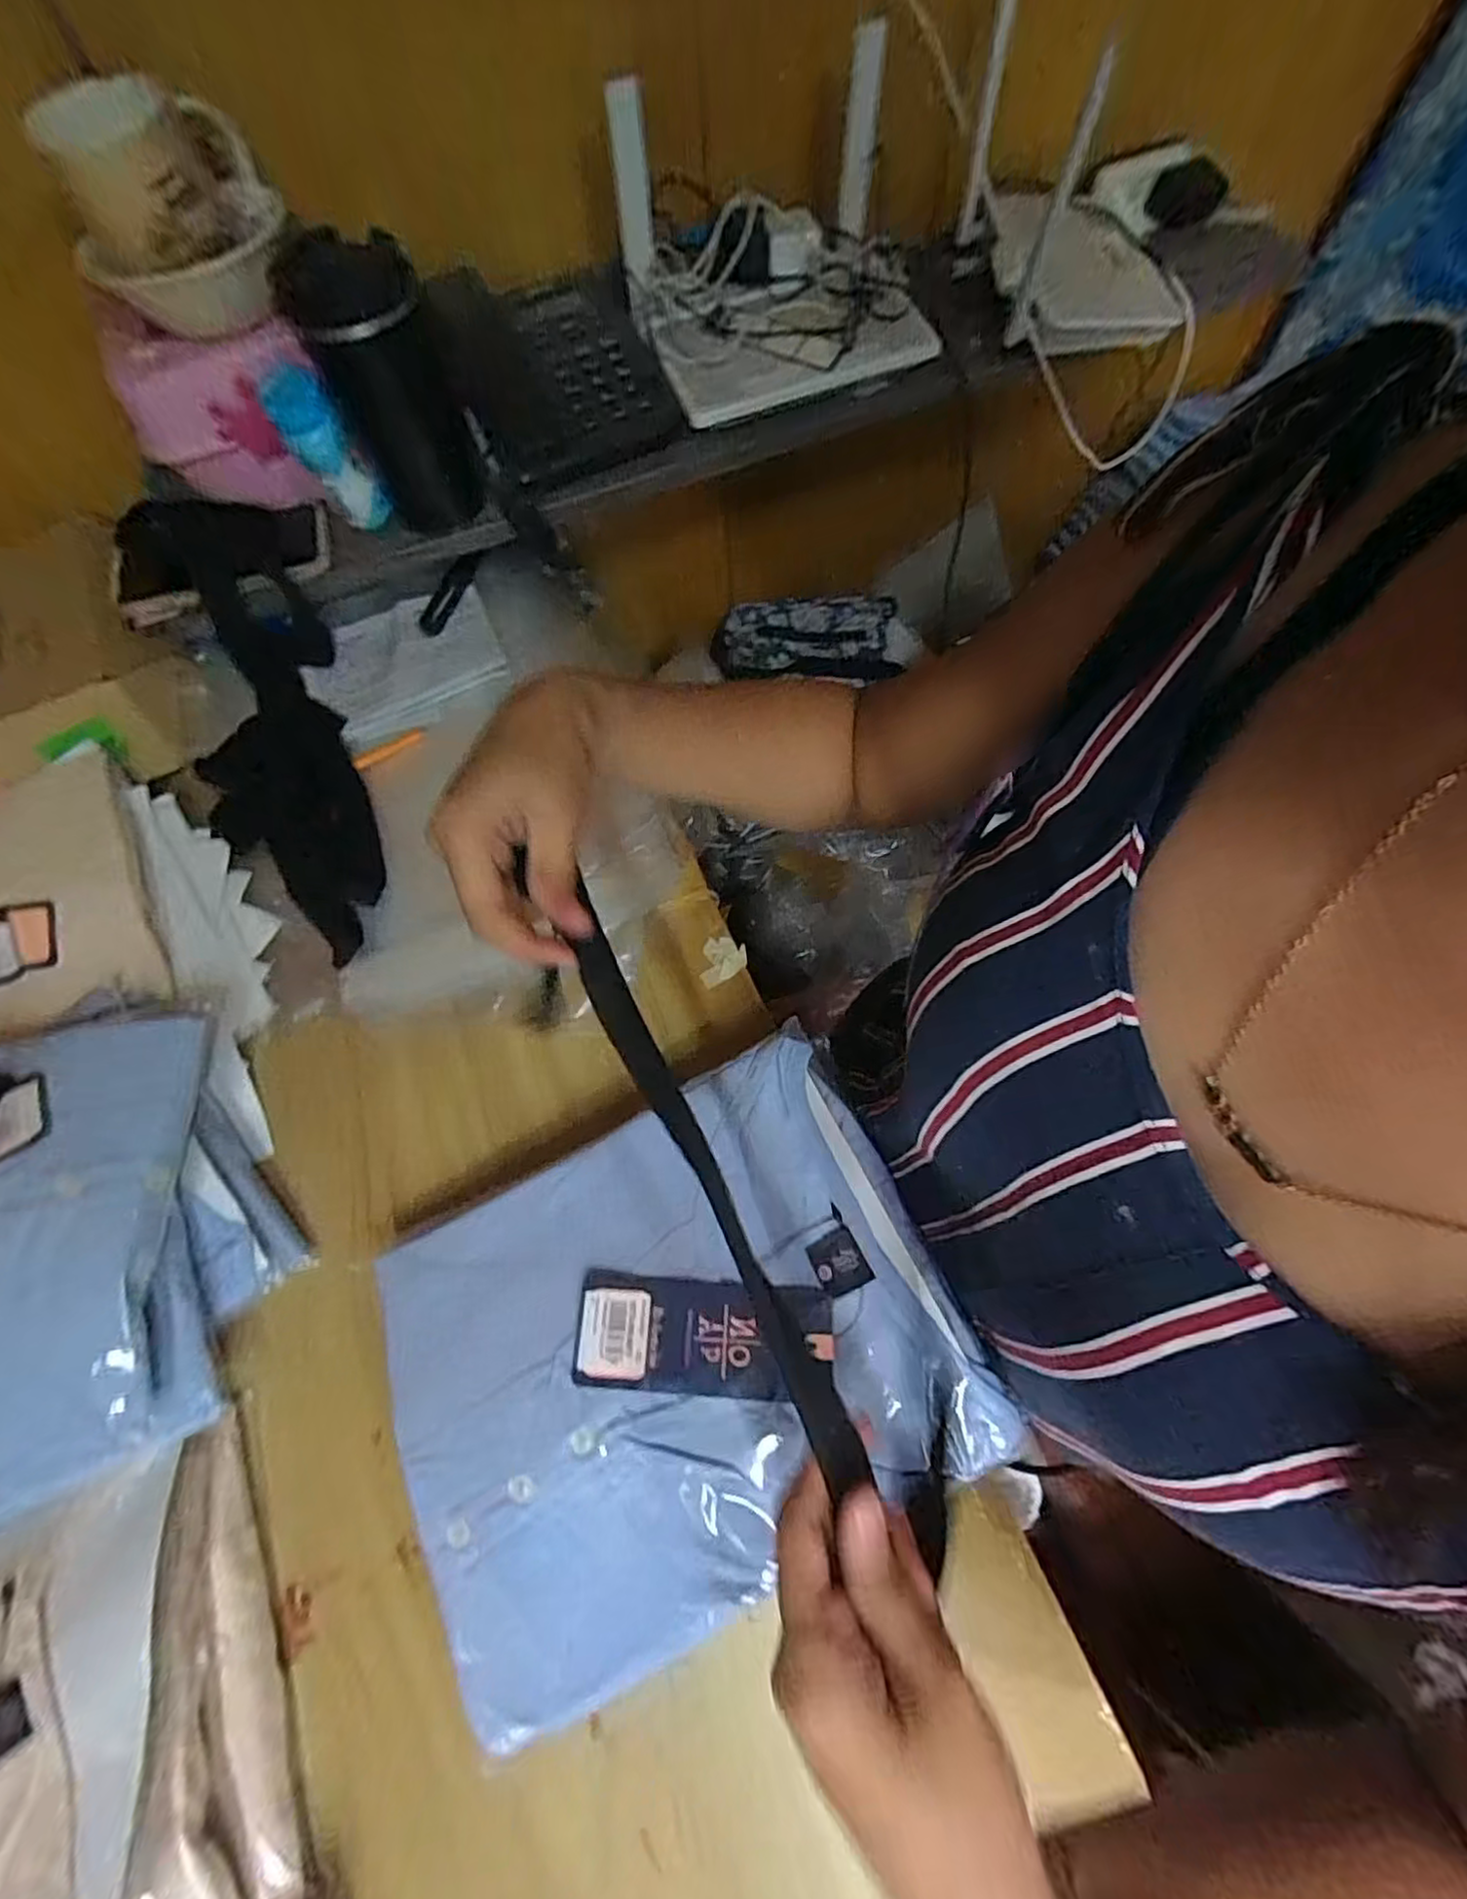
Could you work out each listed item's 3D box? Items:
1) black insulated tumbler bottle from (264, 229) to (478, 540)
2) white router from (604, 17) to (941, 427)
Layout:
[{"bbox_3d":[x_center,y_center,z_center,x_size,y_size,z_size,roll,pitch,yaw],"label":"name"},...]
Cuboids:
[{"bbox_3d":[-0.242,-0.395,0.487,0.082,0.160,0.080,-28,68,-9],"label":"black insulated tumbler bottle"},{"bbox_3d":[0.038,-0.556,0.533,0.236,0.127,0.171,-21,67,-6],"label":"white router"}]

